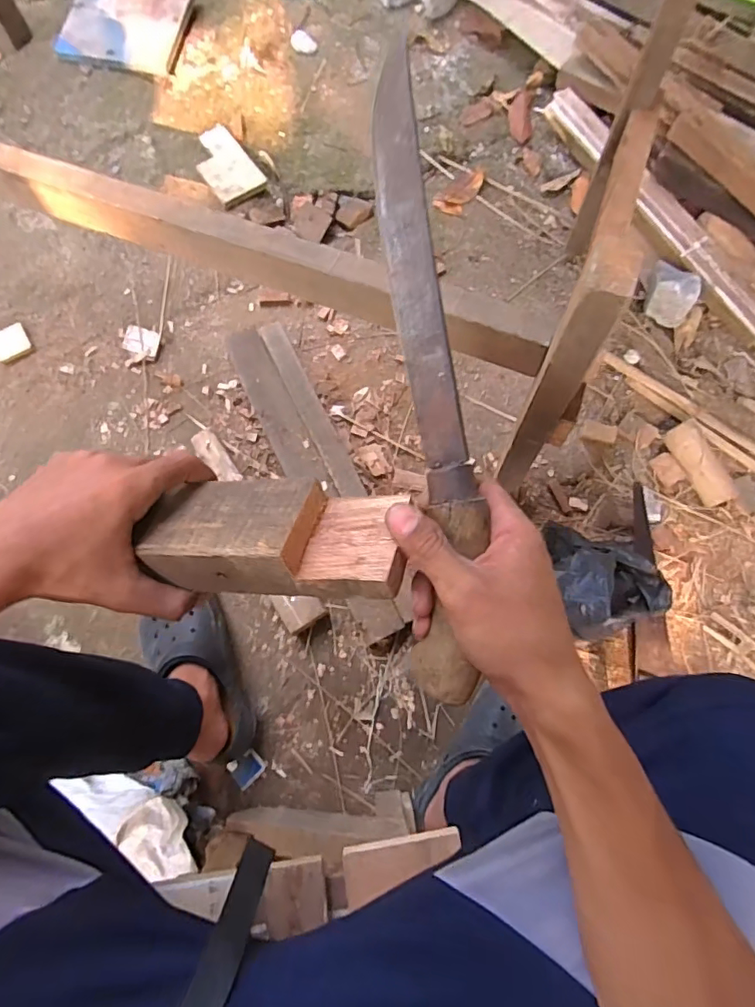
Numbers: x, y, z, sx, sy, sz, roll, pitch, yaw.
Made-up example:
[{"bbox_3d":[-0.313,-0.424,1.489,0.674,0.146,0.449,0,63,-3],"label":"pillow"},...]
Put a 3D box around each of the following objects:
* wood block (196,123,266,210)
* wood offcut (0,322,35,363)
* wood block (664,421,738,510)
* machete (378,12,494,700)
[{"bbox_3d":[-0.307,-0.679,1.050,0.105,0.023,0.198,-34,78,-10],"label":"wood block"},{"bbox_3d":[-0.649,-0.283,0.930,0.061,0.010,0.060,-29,77,-8],"label":"wood offcut"},{"bbox_3d":[0.518,-0.065,0.840,0.046,0.032,0.138,-20,76,-6],"label":"wood block"},{"bbox_3d":[0.028,-0.067,0.296,0.041,0.028,0.354,-6,91,-4],"label":"machete"}]

